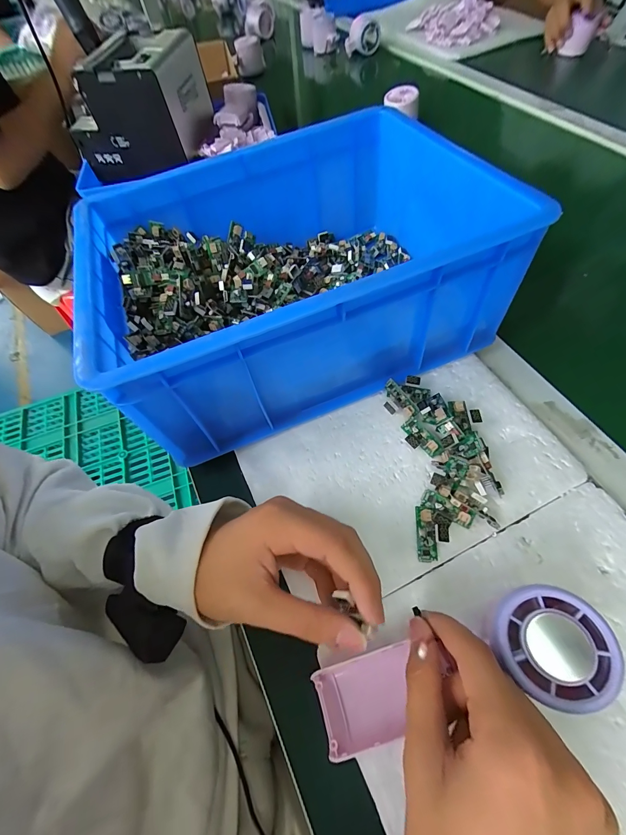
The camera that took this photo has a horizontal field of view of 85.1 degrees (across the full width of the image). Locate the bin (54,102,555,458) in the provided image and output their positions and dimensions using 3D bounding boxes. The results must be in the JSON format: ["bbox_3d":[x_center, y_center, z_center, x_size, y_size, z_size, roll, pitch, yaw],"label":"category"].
[{"bbox_3d":[-0.011,-0.142,0.324,0.330,0.129,0.247,-20,61,-5],"label":"bin"}]

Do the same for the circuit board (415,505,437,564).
[{"bbox_3d":[0.085,0.087,0.256,0.014,0.011,0.039,1,61,7],"label":"circuit board"}]

